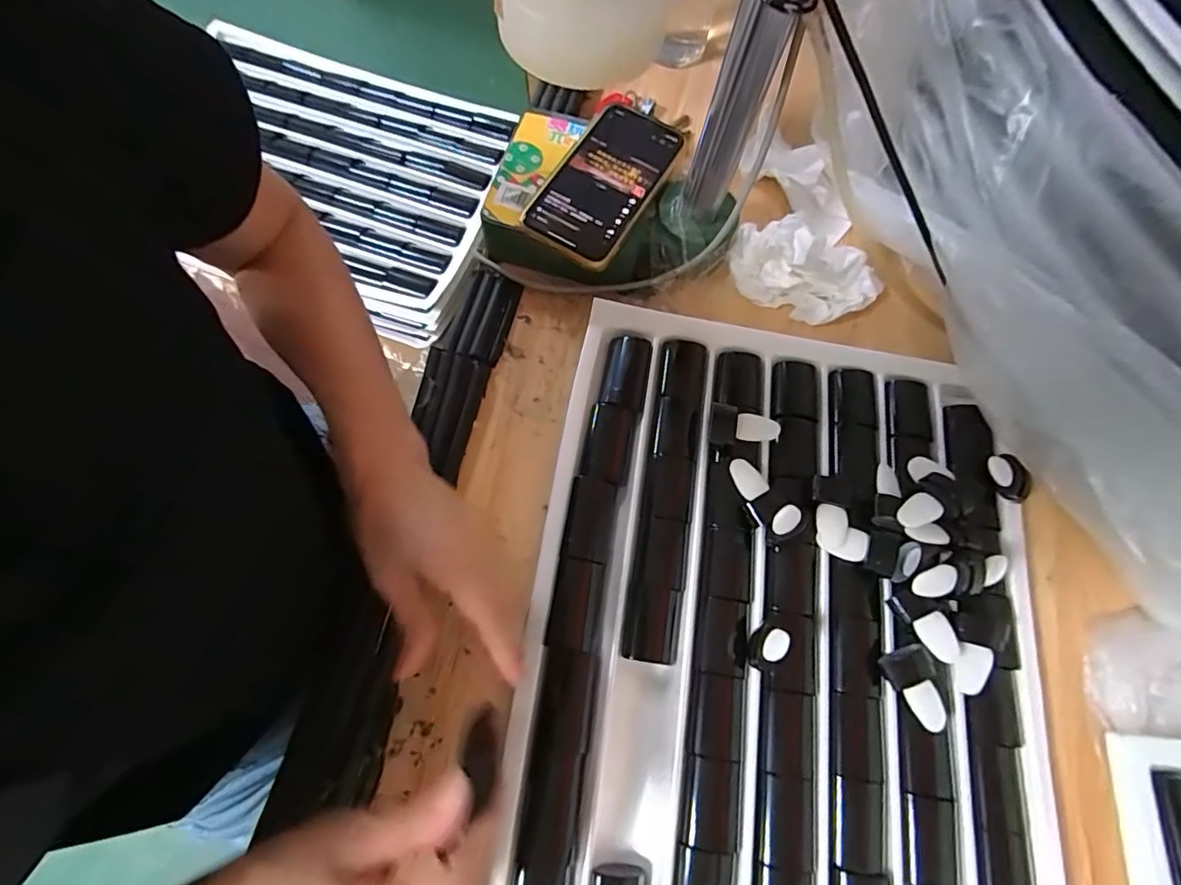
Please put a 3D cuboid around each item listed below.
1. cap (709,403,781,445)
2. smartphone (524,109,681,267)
[{"bbox_3d":[0.109,-0.010,0.382,0.047,0.018,0.028,7,69,3],"label":"cap"},{"bbox_3d":[0.010,-0.203,0.413,0.077,0.010,0.145,28,72,7],"label":"smartphone"}]

